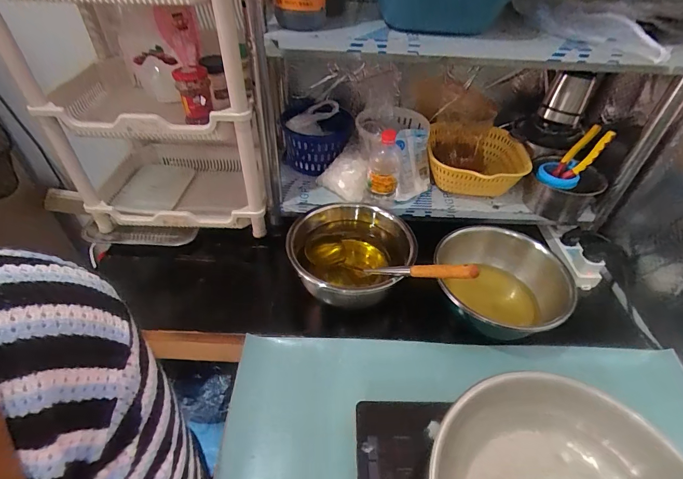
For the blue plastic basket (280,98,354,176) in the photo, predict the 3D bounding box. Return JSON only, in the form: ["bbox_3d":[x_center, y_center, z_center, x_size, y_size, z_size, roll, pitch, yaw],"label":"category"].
[{"bbox_3d":[-0.061,-0.263,0.941,0.170,0.127,0.200,-1,43,-4],"label":"blue plastic basket"}]

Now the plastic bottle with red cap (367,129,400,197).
[{"bbox_3d":[0.091,-0.158,0.791,0.067,0.144,0.053,8,44,5],"label":"plastic bottle with red cap"}]

